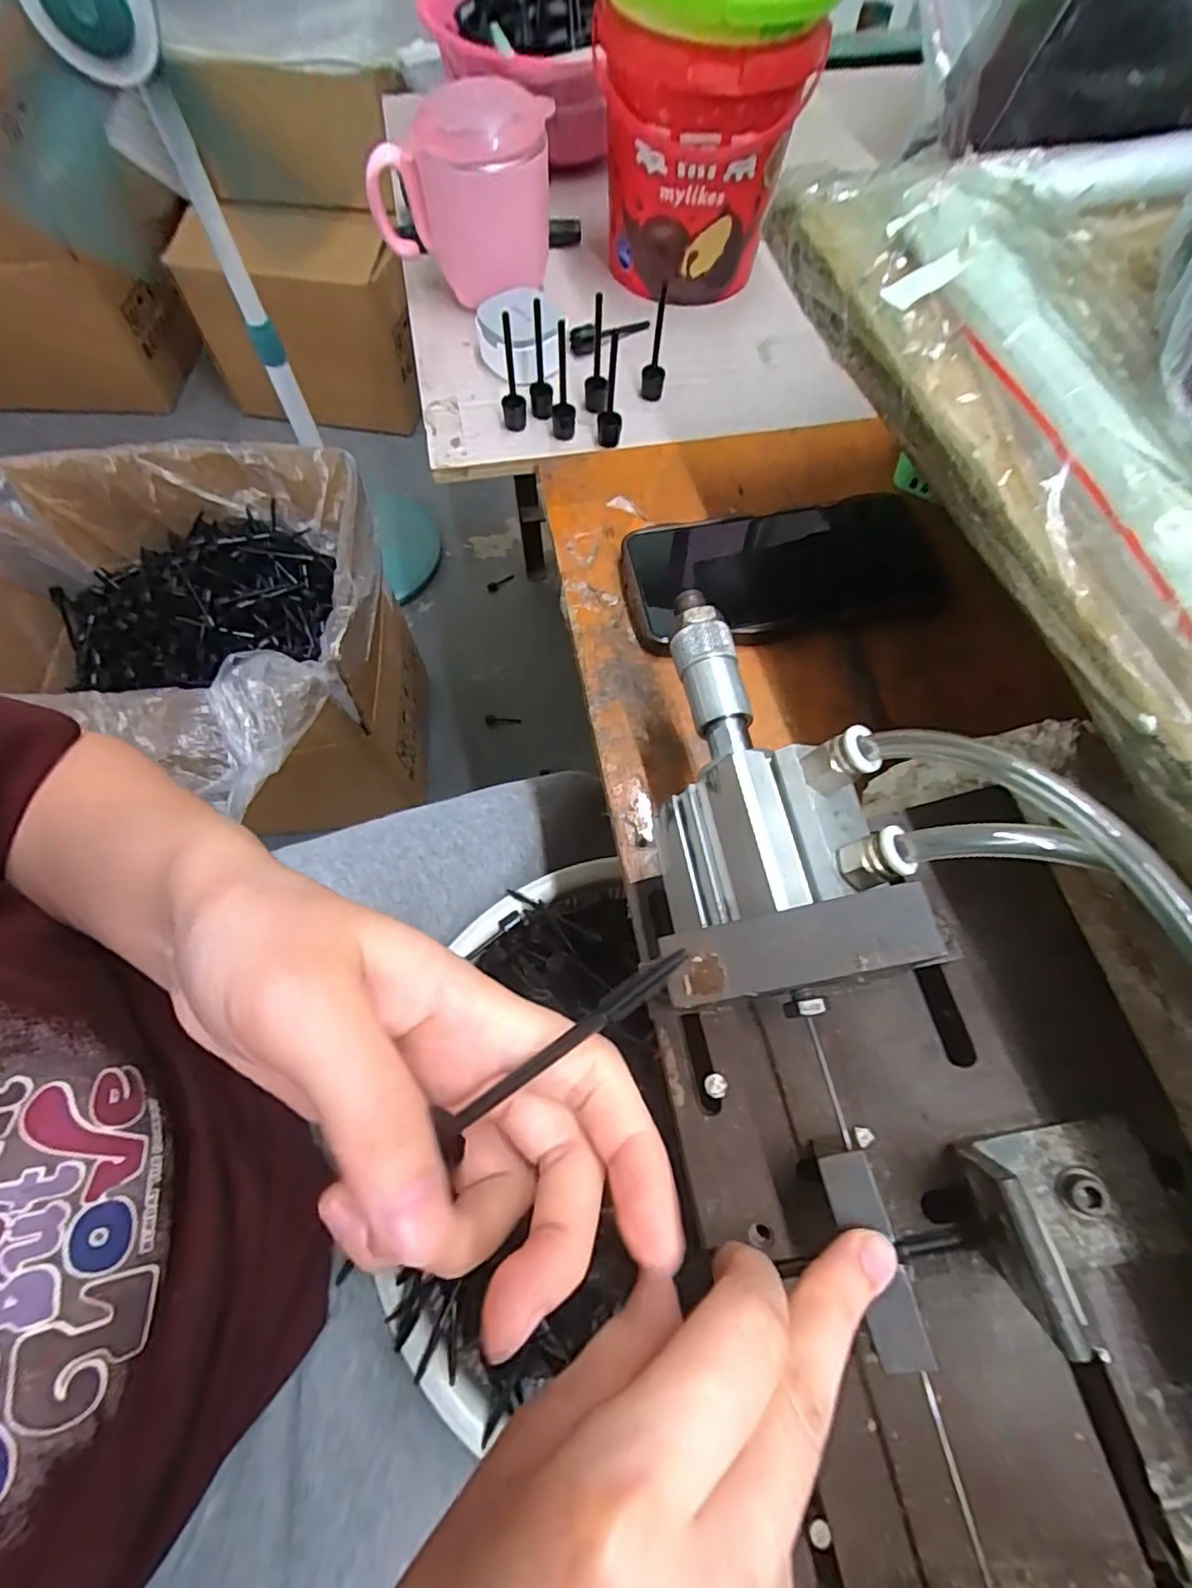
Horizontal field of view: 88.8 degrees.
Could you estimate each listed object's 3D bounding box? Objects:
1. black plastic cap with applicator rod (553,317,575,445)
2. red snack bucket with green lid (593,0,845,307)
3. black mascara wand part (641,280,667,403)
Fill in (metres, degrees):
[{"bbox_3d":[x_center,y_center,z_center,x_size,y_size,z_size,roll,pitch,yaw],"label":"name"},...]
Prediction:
[{"bbox_3d":[-0.020,-0.243,0.360,0.014,0.061,0.017,-2,67,-2],"label":"black plastic cap with applicator rod"},{"bbox_3d":[0.065,-0.438,0.393,0.128,0.159,0.146,3,67,0],"label":"red snack bucket with green lid"},{"bbox_3d":[0.037,-0.278,0.375,0.015,0.062,0.014,7,67,2],"label":"black mascara wand part"}]

